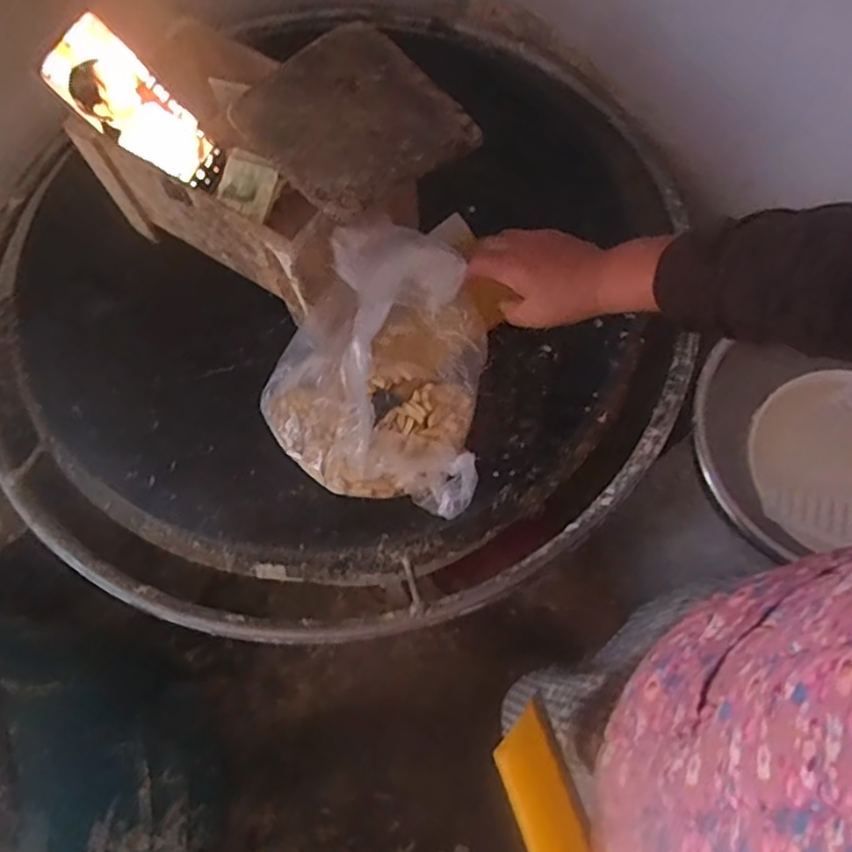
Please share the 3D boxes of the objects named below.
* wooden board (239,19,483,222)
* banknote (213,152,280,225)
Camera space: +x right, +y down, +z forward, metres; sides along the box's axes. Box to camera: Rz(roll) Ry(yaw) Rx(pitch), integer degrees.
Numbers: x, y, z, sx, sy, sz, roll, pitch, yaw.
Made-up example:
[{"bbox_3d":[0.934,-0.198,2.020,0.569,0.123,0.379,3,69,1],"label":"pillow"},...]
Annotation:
[{"bbox_3d":[-0.061,-0.251,0.523,0.149,0.018,0.169,-40,72,-13],"label":"wooden board"},{"bbox_3d":[-0.164,-0.218,0.580,0.073,0.007,0.048,34,102,27],"label":"banknote"}]

